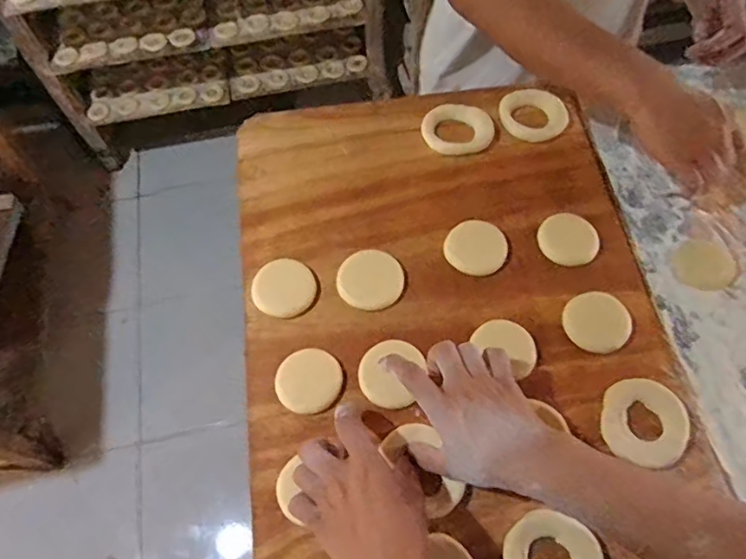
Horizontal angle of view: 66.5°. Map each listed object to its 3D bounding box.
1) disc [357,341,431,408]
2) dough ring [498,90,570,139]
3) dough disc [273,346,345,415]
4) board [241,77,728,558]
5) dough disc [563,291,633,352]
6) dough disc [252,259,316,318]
[{"bbox_3d":[0.016,0.091,0.564,0.057,0.011,0.067,19,65,12],"label":"disc"},{"bbox_3d":[0.197,-0.203,0.692,0.084,0.011,0.066,14,64,9],"label":"dough ring"},{"bbox_3d":[-0.063,0.100,0.565,0.064,0.010,0.061,-1,63,2],"label":"dough disc"},{"bbox_3d":[0.086,0.031,0.600,0.433,0.027,0.603,-7,63,-1],"label":"board"},{"bbox_3d":[0.230,0.042,0.577,0.066,0.011,0.058,-9,63,-2],"label":"dough disc"},{"bbox_3d":[-0.094,0.009,0.603,0.065,0.014,0.060,-1,63,2],"label":"dough disc"}]

